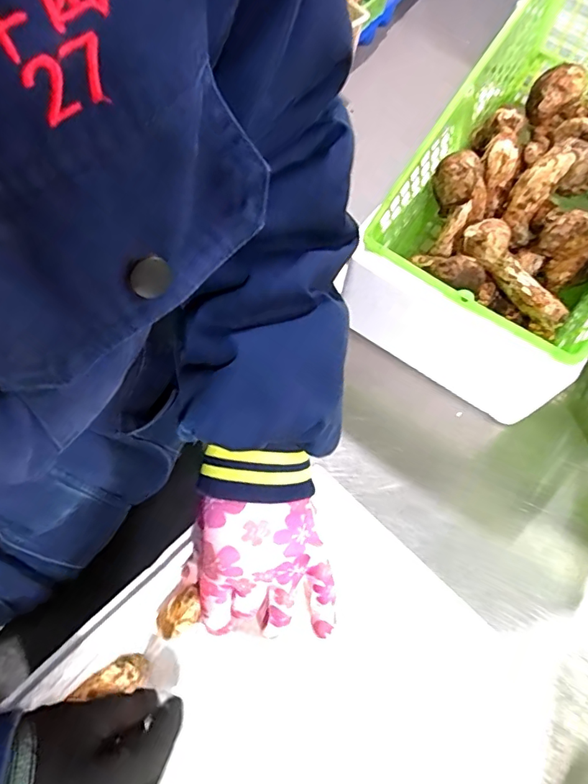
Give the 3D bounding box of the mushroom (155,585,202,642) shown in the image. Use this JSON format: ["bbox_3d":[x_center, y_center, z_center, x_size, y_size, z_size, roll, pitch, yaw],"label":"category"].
[{"bbox_3d":[-0.082,0.156,0.347,0.034,0.014,0.022,-31,69,-14],"label":"mushroom"}]

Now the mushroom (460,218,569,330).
[{"bbox_3d":[0.202,-0.109,0.451,0.045,0.039,0.123,-36,74,-16],"label":"mushroom"}]

